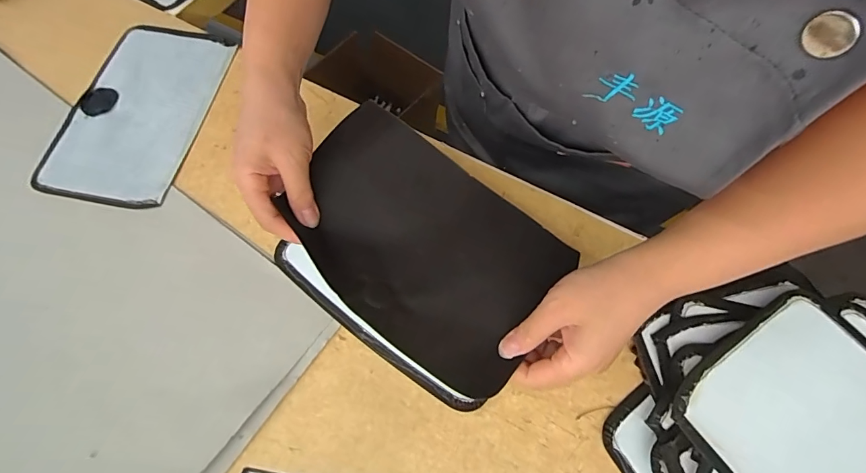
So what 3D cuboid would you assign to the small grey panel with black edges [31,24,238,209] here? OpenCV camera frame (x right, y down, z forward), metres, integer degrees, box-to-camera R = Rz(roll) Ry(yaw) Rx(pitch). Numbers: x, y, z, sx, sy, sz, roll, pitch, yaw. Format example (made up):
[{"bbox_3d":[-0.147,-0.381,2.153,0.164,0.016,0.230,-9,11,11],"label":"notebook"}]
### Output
[{"bbox_3d":[-0.313,-0.138,0.457,0.139,0.013,0.222,9,66,6],"label":"small grey panel with black edges"}]

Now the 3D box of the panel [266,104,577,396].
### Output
[{"bbox_3d":[-0.013,0.004,0.323,0.209,0.015,0.135,36,80,7],"label":"panel"}]

